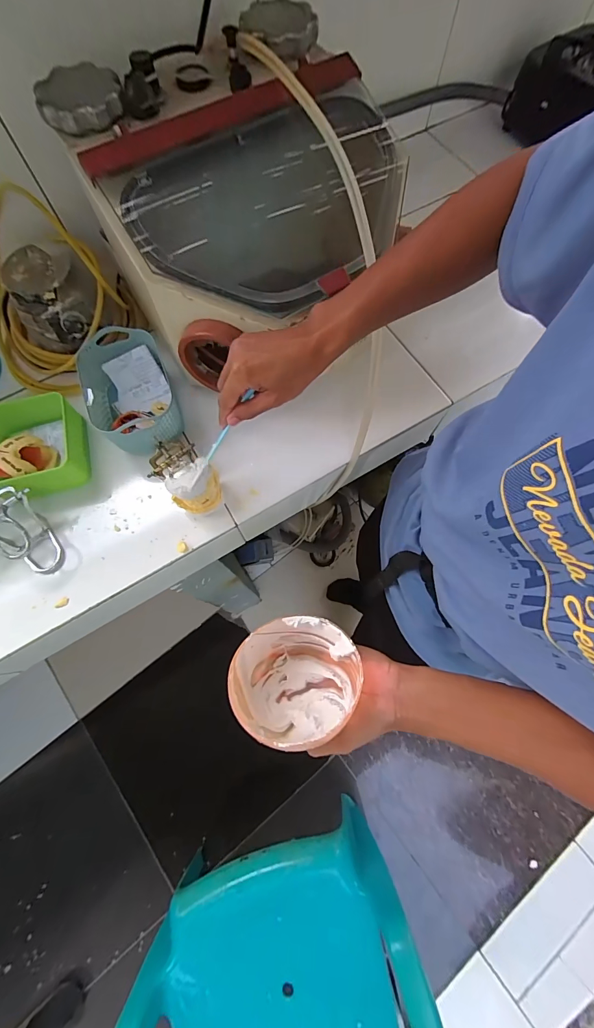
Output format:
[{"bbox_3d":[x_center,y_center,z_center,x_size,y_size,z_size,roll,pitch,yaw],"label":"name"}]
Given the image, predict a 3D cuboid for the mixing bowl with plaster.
[{"bbox_3d":[-0.003,0.166,0.370,0.116,0.064,0.115,3,72,0],"label":"mixing bowl with plaster"}]

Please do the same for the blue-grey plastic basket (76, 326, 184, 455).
[{"bbox_3d":[-0.258,-0.176,0.557,0.125,0.074,0.186,-19,73,-7],"label":"blue-grey plastic basket"}]

